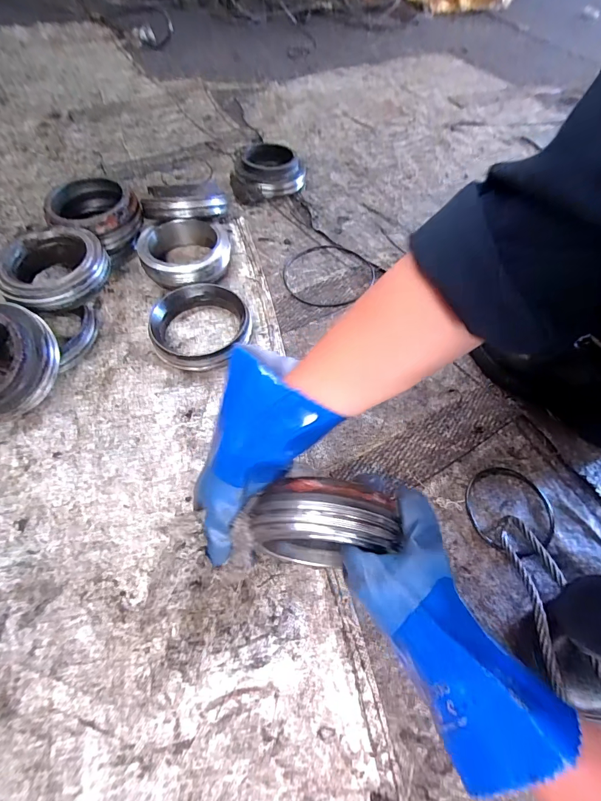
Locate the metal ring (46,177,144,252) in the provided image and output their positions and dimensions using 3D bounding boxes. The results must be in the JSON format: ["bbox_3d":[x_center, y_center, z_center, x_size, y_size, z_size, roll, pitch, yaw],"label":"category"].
[{"bbox_3d":[-0.366,-0.333,0.677,0.147,0.059,0.147,1,58,-2],"label":"metal ring"}]

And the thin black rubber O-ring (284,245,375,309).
[{"bbox_3d":[0.048,-0.237,0.700,0.152,0.004,0.175,33,62,17],"label":"thin black rubber O-ring"}]

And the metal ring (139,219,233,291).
[{"bbox_3d":[-0.207,-0.256,0.671,0.137,0.062,0.137,1,58,-2],"label":"metal ring"}]

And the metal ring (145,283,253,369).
[{"bbox_3d":[-0.154,-0.119,0.601,0.150,0.043,0.156,1,58,-2],"label":"metal ring"}]

